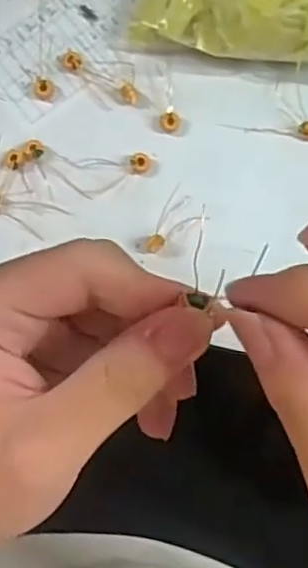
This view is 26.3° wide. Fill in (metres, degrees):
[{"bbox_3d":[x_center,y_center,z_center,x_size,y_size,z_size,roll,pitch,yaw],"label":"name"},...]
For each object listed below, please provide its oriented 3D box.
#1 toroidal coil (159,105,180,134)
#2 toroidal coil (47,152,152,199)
[{"bbox_3d":[0.008,-0.095,0.382,0.012,0.006,0.014,-24,78,-4],"label":"toroidal coil"},{"bbox_3d":[-0.030,-0.062,0.374,0.055,0.004,0.025,-2,77,0],"label":"toroidal coil"}]

